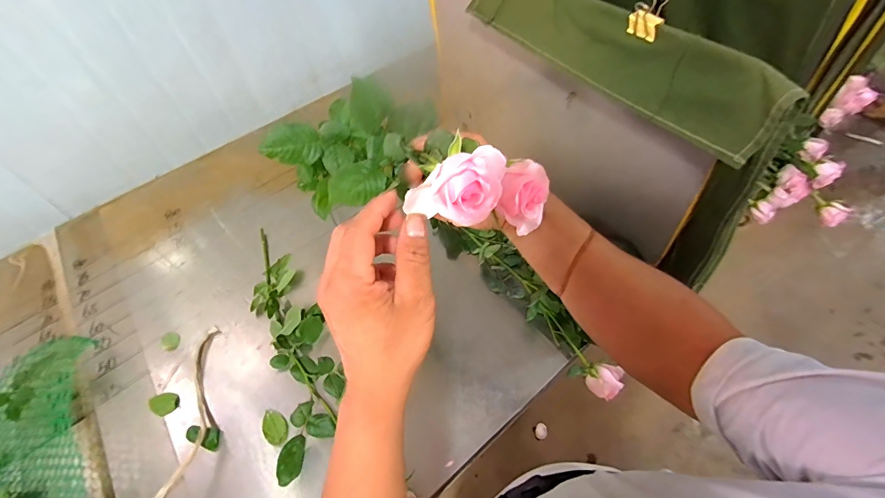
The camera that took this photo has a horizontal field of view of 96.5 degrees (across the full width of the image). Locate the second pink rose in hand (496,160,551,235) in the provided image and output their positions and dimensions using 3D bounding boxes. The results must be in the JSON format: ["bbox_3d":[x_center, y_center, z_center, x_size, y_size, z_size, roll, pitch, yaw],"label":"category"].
[{"bbox_3d":[0.062,-0.041,0.303,0.029,0.041,0.036,20,57,20],"label":"second pink rose in hand"}]

